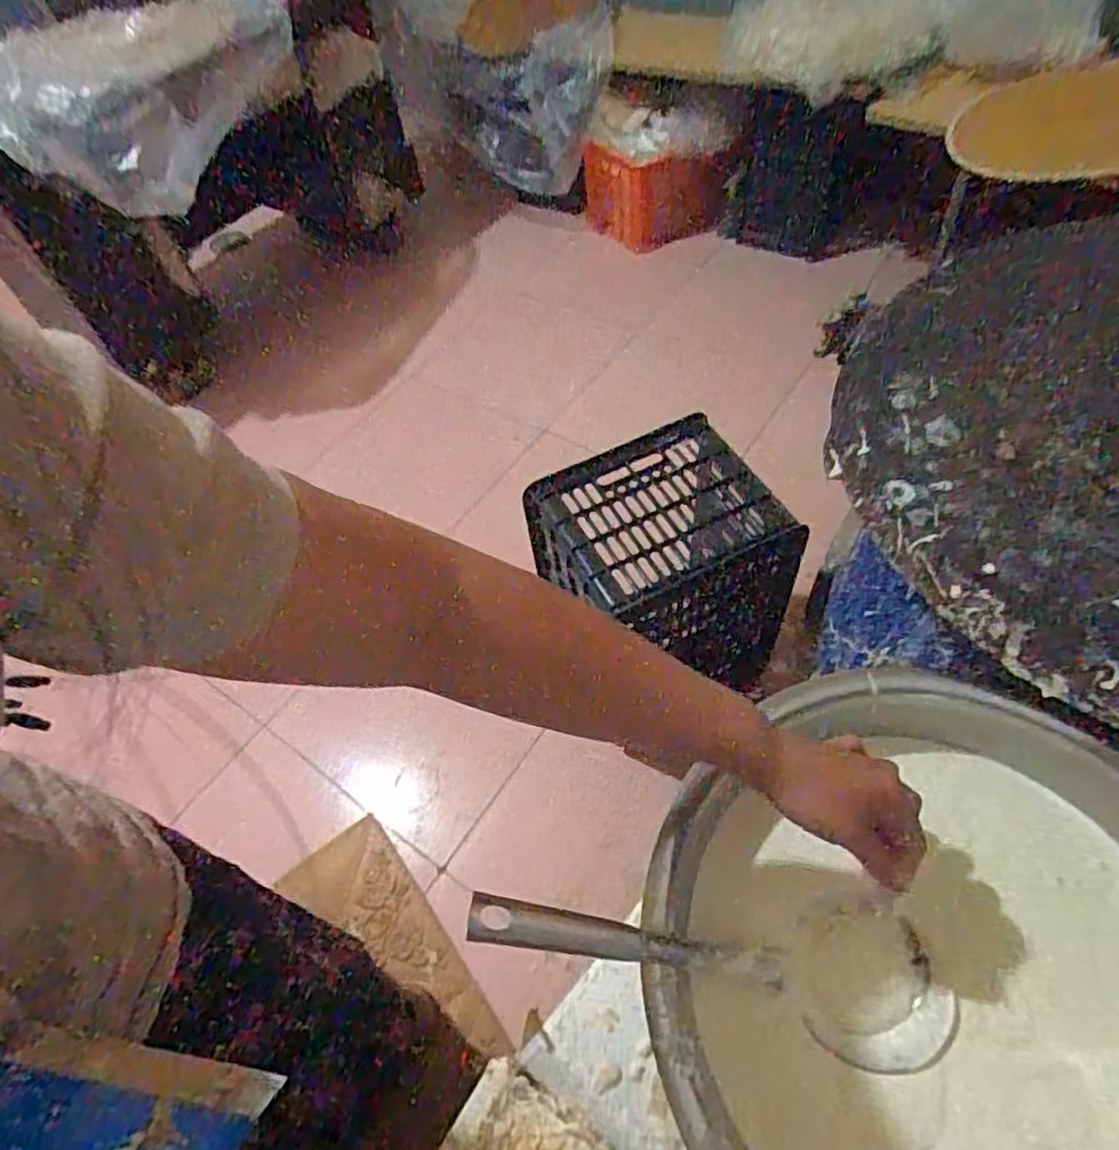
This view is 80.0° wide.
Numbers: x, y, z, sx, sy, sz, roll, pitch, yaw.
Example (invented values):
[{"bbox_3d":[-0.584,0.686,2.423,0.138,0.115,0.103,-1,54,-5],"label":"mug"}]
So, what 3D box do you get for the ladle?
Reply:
[{"bbox_3d":[0.108,0.259,0.456,0.345,0.058,0.104,18,50,-14],"label":"ladle"}]

